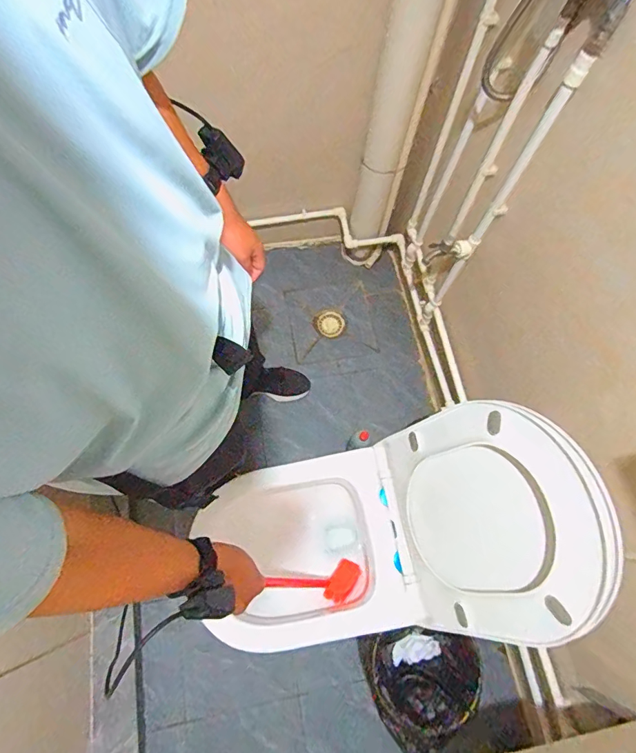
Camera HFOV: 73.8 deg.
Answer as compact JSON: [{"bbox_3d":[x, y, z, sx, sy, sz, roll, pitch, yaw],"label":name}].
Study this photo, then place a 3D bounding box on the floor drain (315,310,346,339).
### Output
[{"bbox_3d":[0.045,-0.184,1.495,0.099,0.013,0.094,1,70,-2],"label":"floor drain"}]

